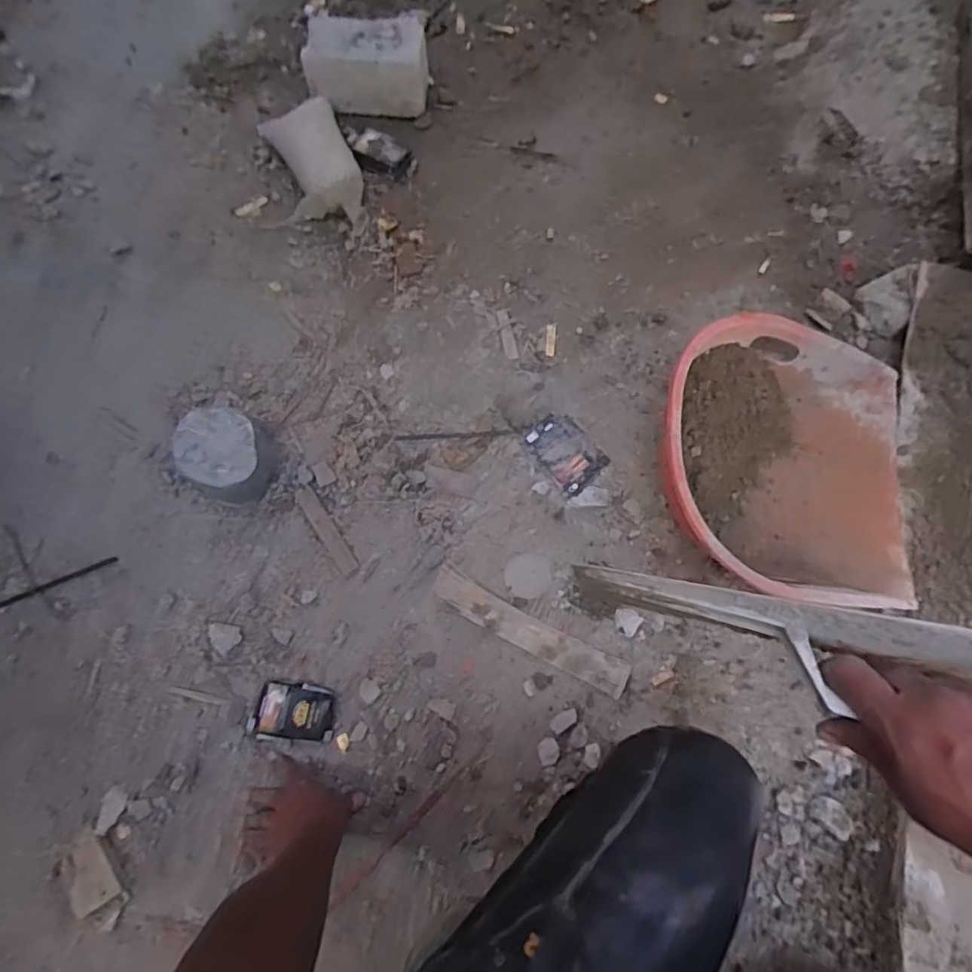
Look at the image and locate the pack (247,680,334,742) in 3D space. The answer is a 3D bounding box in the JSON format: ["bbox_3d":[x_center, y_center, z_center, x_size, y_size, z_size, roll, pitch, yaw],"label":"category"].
[{"bbox_3d":[-0.256,0.298,0.772,0.104,0.030,0.070,4,74,0],"label":"pack"}]

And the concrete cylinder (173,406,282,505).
[{"bbox_3d":[-0.361,-0.044,0.816,0.114,0.093,0.115,-2,74,-2],"label":"concrete cylinder"}]

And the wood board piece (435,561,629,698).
[{"bbox_3d":[0.063,0.206,0.825,0.297,0.010,0.049,28,80,2],"label":"wood board piece"}]

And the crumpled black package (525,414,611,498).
[{"bbox_3d":[0.121,-0.053,0.901,0.092,0.014,0.115,-41,81,-13],"label":"crumpled black package"}]

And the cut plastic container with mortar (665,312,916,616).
[{"bbox_3d":[0.438,-0.045,0.841,0.384,0.144,0.390,1,75,-3],"label":"cut plastic container with mortar"}]

